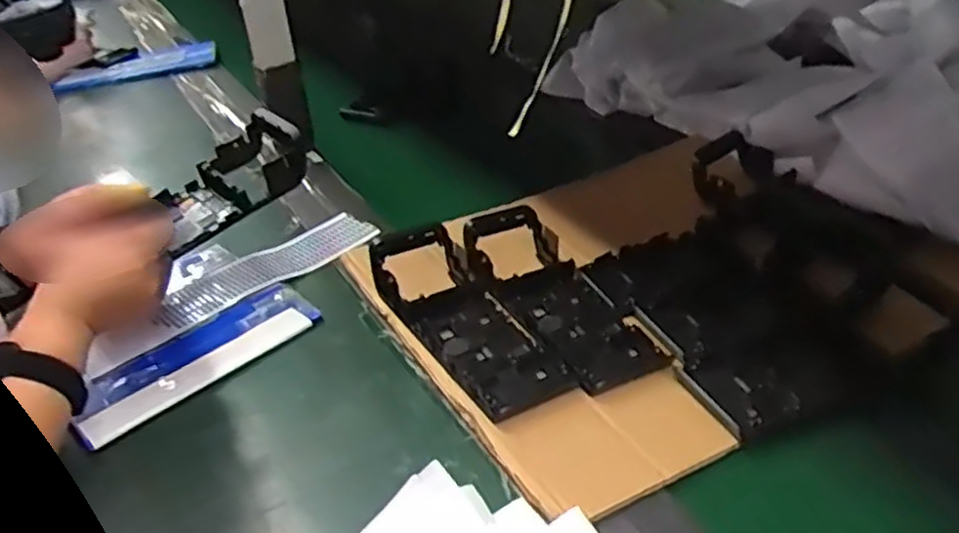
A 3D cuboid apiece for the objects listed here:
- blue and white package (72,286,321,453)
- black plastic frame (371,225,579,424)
[{"bbox_3d":[-0.230,0.074,0.615,0.070,0.012,0.203,26,43,38],"label":"blue and white package"},{"bbox_3d":[-0.013,0.039,0.606,0.086,0.045,0.217,-21,36,-25],"label":"black plastic frame"}]

